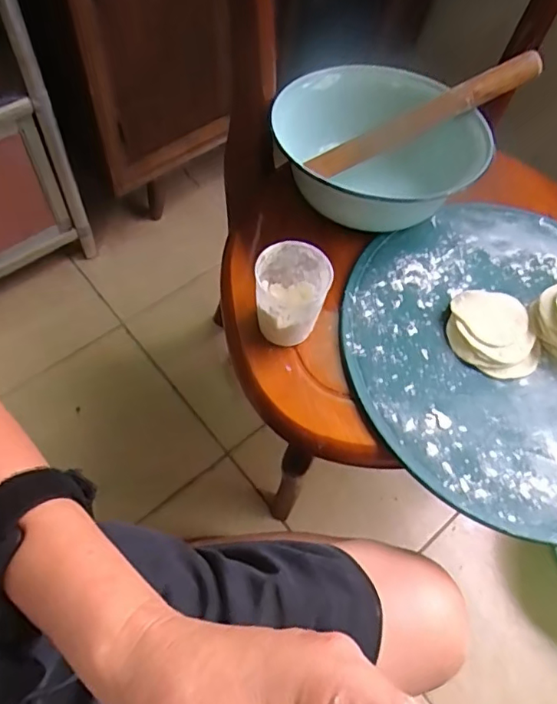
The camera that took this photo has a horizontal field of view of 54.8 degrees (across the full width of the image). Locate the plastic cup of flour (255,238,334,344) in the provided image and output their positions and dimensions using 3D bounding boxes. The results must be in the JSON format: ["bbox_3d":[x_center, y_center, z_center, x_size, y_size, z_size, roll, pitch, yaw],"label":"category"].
[{"bbox_3d":[0.011,-0.048,0.461,0.060,0.071,0.056,2,59,-3],"label":"plastic cup of flour"}]

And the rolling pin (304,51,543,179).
[{"bbox_3d":[0.149,-0.238,0.543,0.246,0.024,0.026,-25,63,4],"label":"rolling pin"}]

